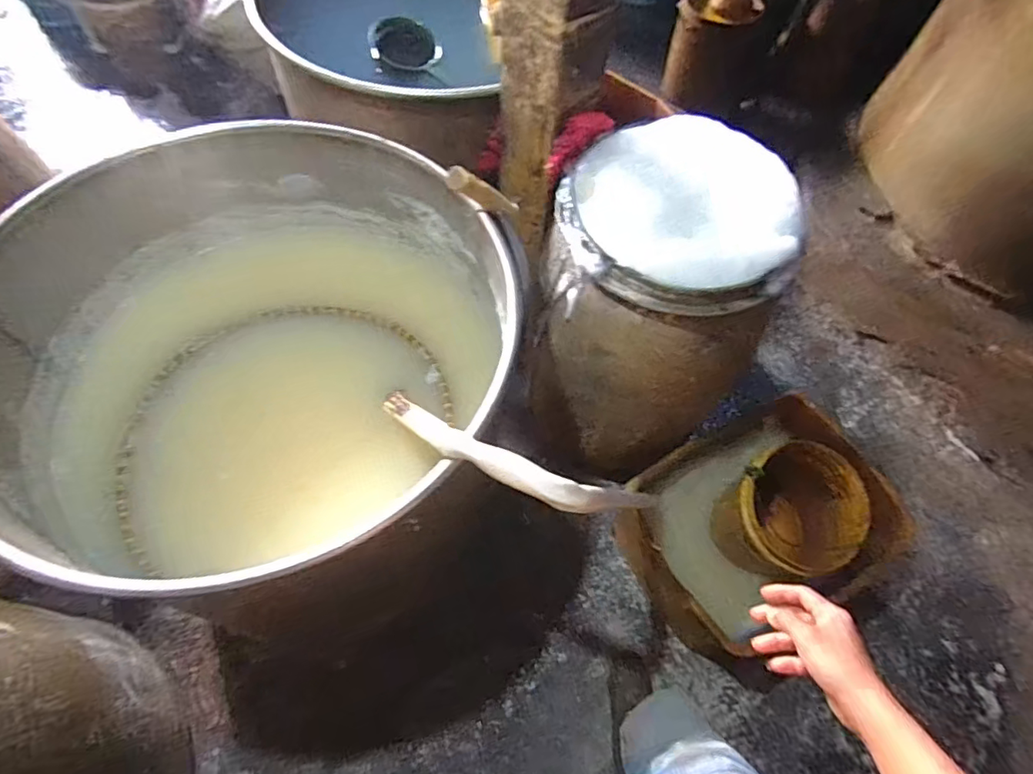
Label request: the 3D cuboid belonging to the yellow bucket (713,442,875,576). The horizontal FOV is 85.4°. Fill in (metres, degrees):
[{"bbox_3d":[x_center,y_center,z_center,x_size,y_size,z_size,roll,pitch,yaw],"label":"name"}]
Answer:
[{"bbox_3d":[0.618,0.303,1.294,0.303,0.260,0.262,-33,68,-19],"label":"yellow bucket"}]

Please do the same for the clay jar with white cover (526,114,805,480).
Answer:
[{"bbox_3d":[0.253,-0.137,1.174,0.396,0.679,0.405,1,61,-2],"label":"clay jar with white cover"}]

